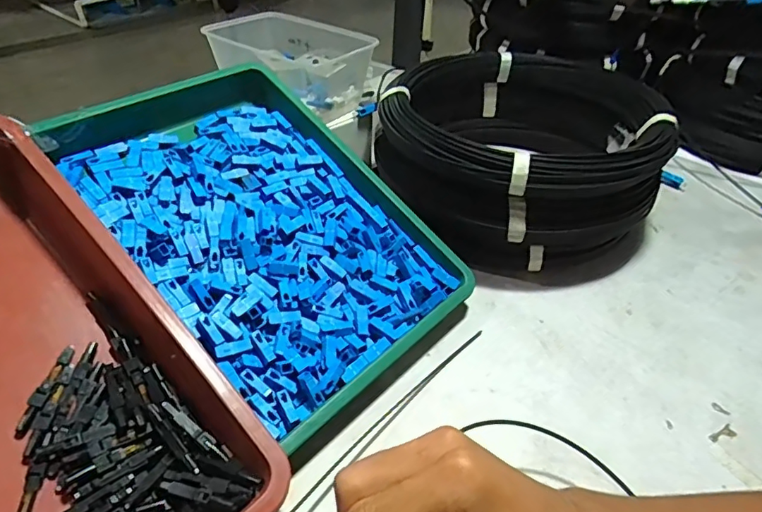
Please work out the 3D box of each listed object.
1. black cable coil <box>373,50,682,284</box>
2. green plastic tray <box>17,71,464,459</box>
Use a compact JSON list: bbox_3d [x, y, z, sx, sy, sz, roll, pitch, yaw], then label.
[{"bbox_3d":[0.140,-0.117,0.578,0.264,0.134,0.306,-1,37,-3],"label":"black cable coil"},{"bbox_3d":[-0.094,-0.032,0.430,0.315,0.038,0.210,44,54,14],"label":"green plastic tray"}]

